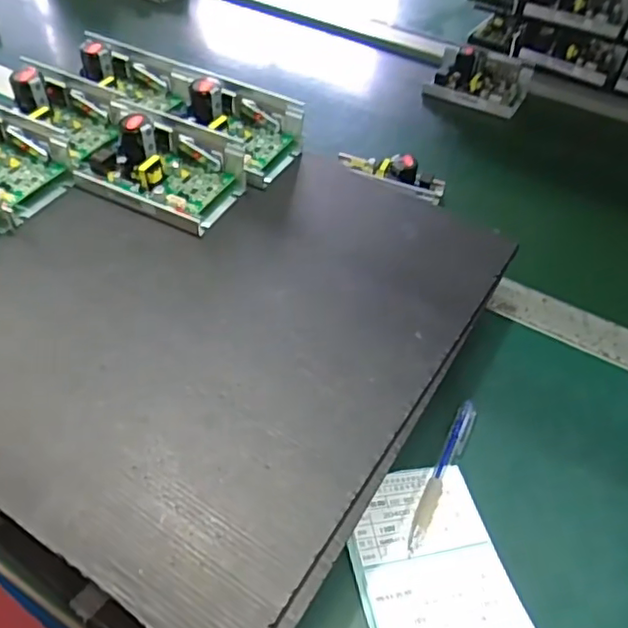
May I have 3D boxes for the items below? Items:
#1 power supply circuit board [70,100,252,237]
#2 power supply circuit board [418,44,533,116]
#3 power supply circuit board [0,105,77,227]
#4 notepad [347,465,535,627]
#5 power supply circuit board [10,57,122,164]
[{"bbox_3d":[-0.137,-0.132,0.518,0.141,0.050,0.087,23,50,15],"label":"power supply circuit board"},{"bbox_3d":[0.230,-0.327,0.833,0.128,0.061,0.089,28,52,19],"label":"power supply circuit board"},{"bbox_3d":[-0.270,-0.144,0.513,0.119,0.054,0.075,29,52,20],"label":"power supply circuit board"},{"bbox_3d":[0.075,0.162,0.397,0.095,0.017,0.128,-7,49,-11],"label":"notepad"},{"bbox_3d":[-0.231,-0.186,0.547,0.099,0.044,0.072,23,50,16],"label":"power supply circuit board"}]

